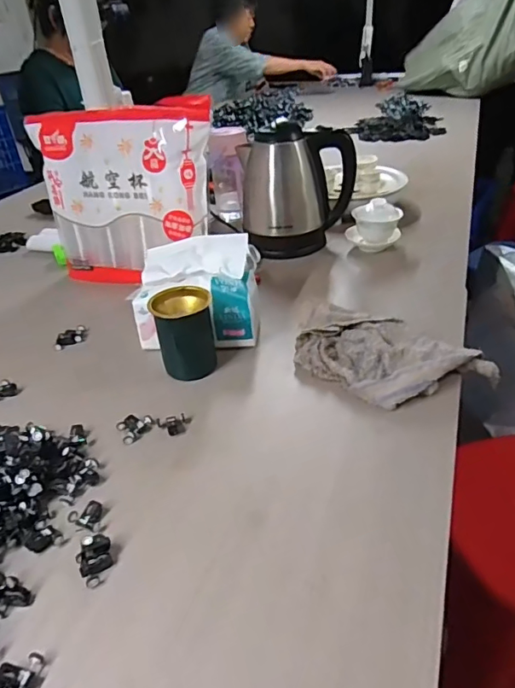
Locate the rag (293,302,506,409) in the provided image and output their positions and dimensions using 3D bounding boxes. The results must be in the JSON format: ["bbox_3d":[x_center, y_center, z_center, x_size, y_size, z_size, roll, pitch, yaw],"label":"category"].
[{"bbox_3d":[0.159,0.019,0.616,0.244,0.055,0.133,15,39,25],"label":"rag"}]

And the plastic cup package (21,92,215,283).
[{"bbox_3d":[-0.222,-0.236,0.834,0.303,0.275,0.075,6,36,13],"label":"plastic cup package"}]

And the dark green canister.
[{"bbox_3d":[-0.094,-0.014,0.647,0.075,0.099,0.072,-6,35,-4],"label":"dark green canister"}]

